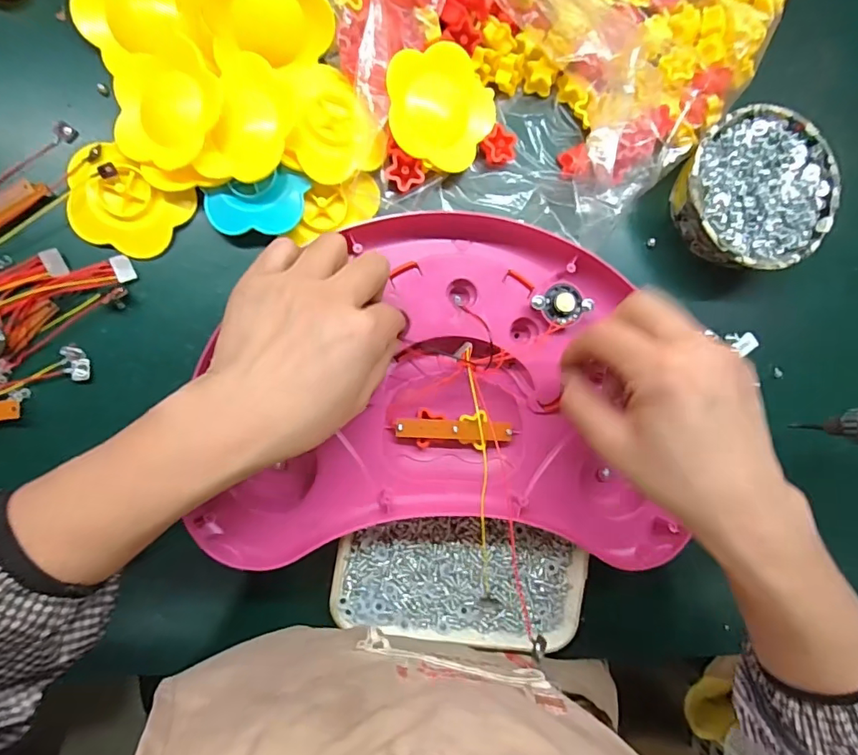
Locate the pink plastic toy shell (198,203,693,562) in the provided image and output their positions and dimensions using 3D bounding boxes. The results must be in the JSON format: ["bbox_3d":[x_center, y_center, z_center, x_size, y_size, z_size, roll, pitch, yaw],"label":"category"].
[{"bbox_3d":[0.015,0.007,0.334,0.299,0.035,0.225,3,90,-8],"label":"pink plastic toy shell"}]

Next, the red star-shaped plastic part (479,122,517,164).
[{"bbox_3d":[0.053,-0.169,0.362,0.024,0.011,0.027,41,84,-5],"label":"red star-shaped plastic part"}]

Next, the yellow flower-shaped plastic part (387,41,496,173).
[{"bbox_3d":[0.010,-0.187,0.343,0.074,0.023,0.076,0,89,-8],"label":"yellow flower-shaped plastic part"}]

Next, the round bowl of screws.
[{"bbox_3d":[0.241,-0.137,0.382,0.114,0.055,0.112,0,89,-8],"label":"round bowl of screws"}]

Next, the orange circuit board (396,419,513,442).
[{"bbox_3d":[0.018,0.036,0.337,0.079,0.004,0.013,3,89,-8],"label":"orange circuit board"}]

